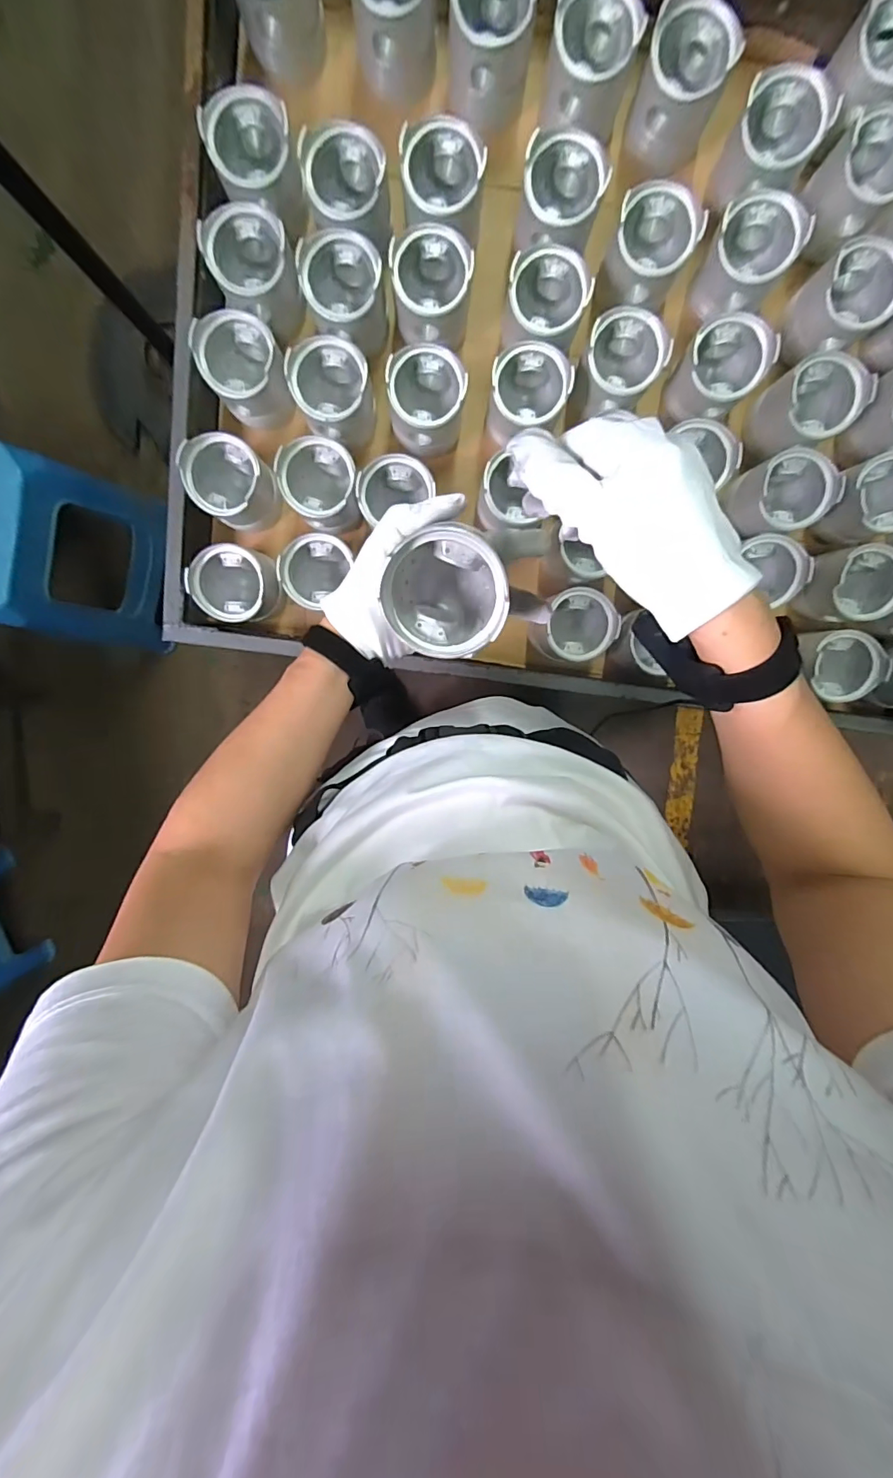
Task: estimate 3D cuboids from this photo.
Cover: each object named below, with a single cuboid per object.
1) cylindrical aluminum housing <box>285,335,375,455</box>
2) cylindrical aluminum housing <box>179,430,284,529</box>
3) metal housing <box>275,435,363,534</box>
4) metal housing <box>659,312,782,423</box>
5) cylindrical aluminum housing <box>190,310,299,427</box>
[{"bbox_3d":[-0.129,-0.396,0.580,0.086,0.081,0.091,0,100,-1],"label":"cylindrical aluminum housing"},{"bbox_3d":[-0.252,-0.299,0.588,0.092,0.082,0.084,0,100,-1],"label":"cylindrical aluminum housing"},{"bbox_3d":[-0.145,-0.294,0.593,0.083,0.082,0.090,0,100,-1],"label":"metal housing"},{"bbox_3d":[0.303,-0.414,0.568,0.079,0.082,0.083,0,100,-1],"label":"metal housing"},{"bbox_3d":[-0.225,-0.414,0.564,0.083,0.072,0.087,0,100,-1],"label":"cylindrical aluminum housing"}]

